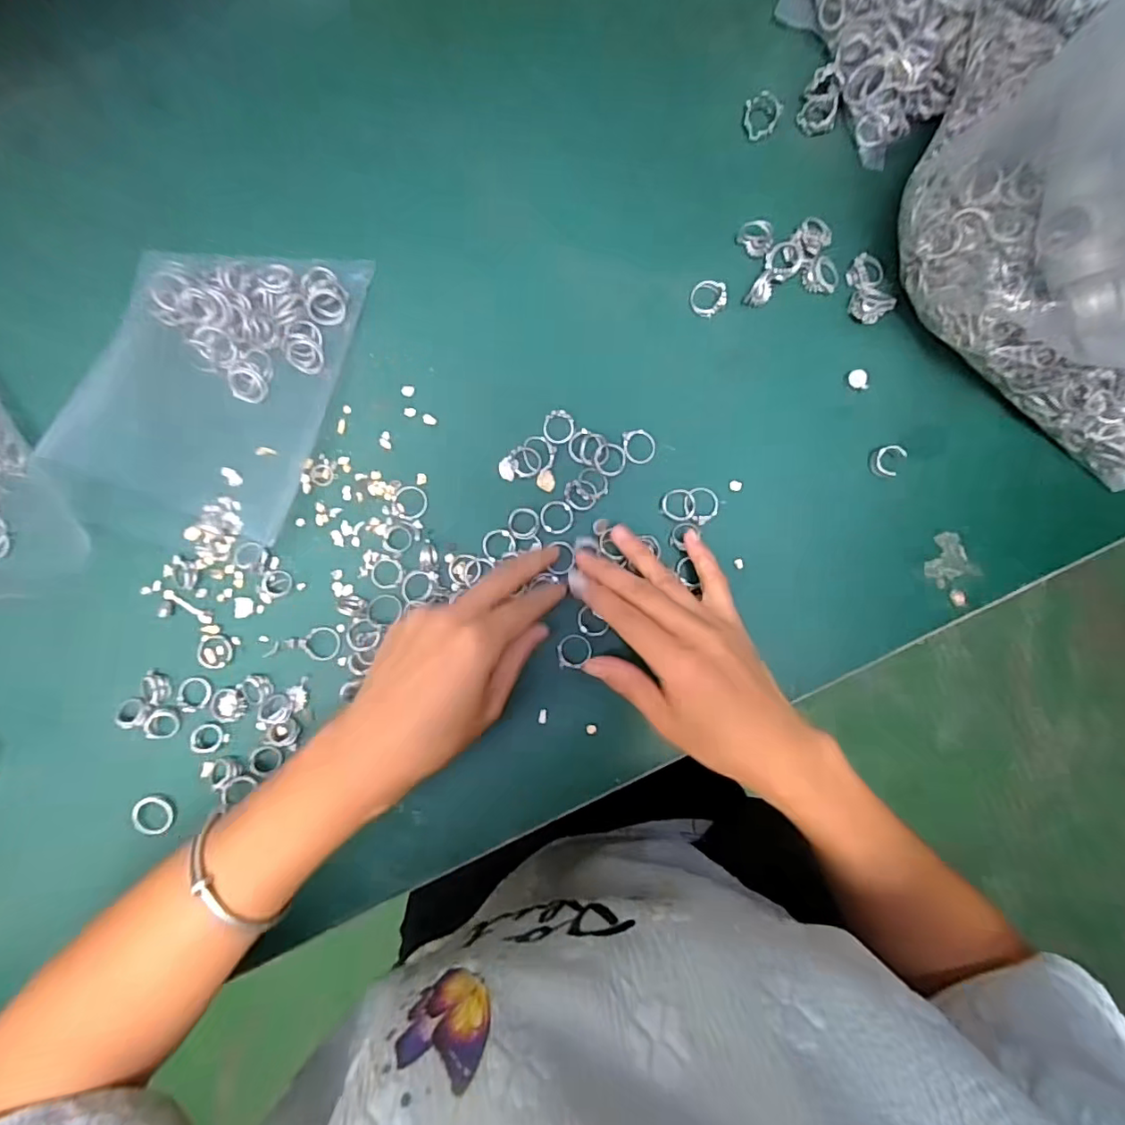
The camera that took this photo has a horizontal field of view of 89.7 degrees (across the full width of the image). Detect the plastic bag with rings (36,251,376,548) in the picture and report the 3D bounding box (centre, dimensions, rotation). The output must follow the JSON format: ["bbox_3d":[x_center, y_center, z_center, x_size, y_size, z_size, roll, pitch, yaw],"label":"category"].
[{"bbox_3d":[-0.217,-0.115,0.348,0.142,0.020,0.179,19,88,-1],"label":"plastic bag with rings"}]

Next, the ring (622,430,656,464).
[{"bbox_3d":[0.049,-0.073,0.355,0.020,0.004,0.022,0,88,-1],"label":"ring"}]

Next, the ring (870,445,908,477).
[{"bbox_3d":[0.201,-0.063,0.349,0.017,0.004,0.020,29,104,19],"label":"ring"}]

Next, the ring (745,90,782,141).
[{"bbox_3d":[0.127,-0.285,0.362,0.022,0.006,0.028,18,88,-1],"label":"ring"}]

